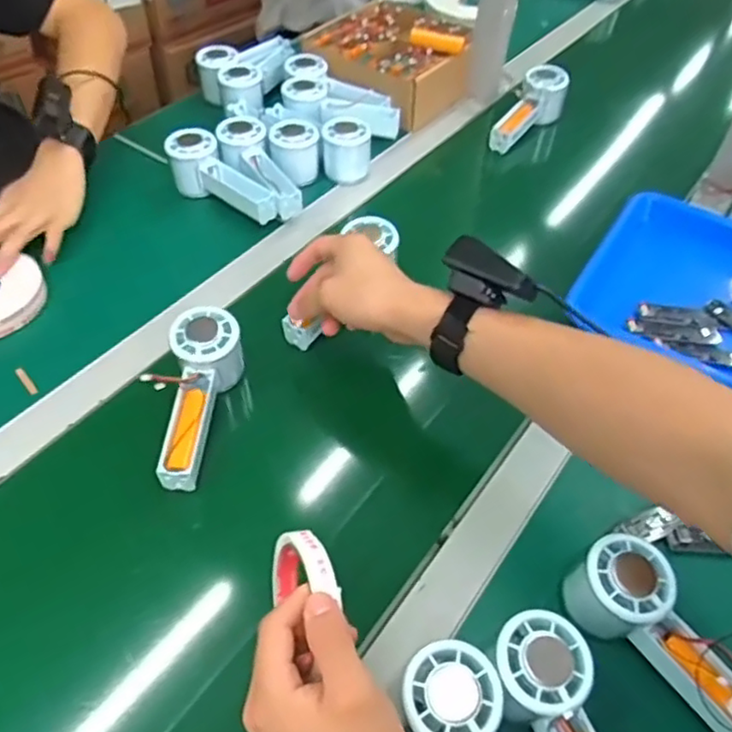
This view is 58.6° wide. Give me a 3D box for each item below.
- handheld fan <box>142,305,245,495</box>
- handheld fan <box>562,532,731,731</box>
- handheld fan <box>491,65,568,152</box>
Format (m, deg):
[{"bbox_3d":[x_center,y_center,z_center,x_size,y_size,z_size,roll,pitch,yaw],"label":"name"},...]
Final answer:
[{"bbox_3d":[-0.144,0.028,0.552,0.058,0.064,0.156,6,65,1],"label":"handheld fan"},{"bbox_3d":[0.198,0.185,0.428,0.054,0.047,0.152,-33,75,-27],"label":"handheld fan"},{"bbox_3d":[0.216,-0.340,0.874,0.060,0.046,0.145,36,74,23],"label":"handheld fan"}]

